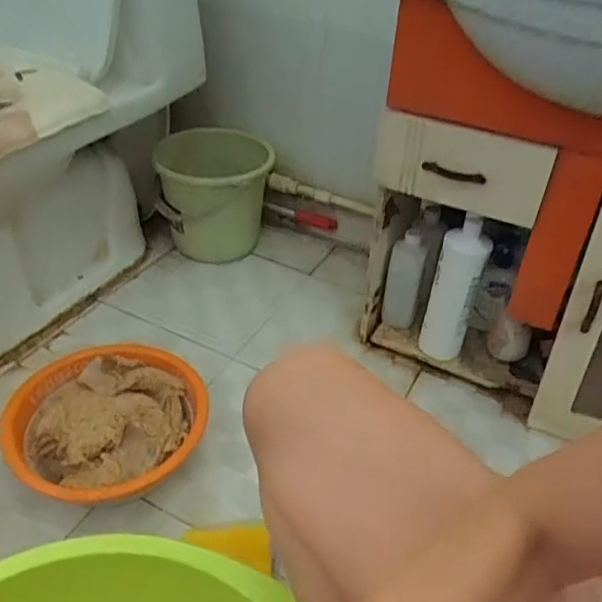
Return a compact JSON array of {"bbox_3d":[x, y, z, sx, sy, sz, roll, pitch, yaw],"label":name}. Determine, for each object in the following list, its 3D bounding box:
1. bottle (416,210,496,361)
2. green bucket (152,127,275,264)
[{"bbox_3d":[0.255,-0.017,0.991,0.074,0.252,0.058,16,40,12],"label":"bottle"},{"bbox_3d":[-0.180,-0.207,1.239,0.227,0.232,0.210,0,39,-7],"label":"green bucket"}]

